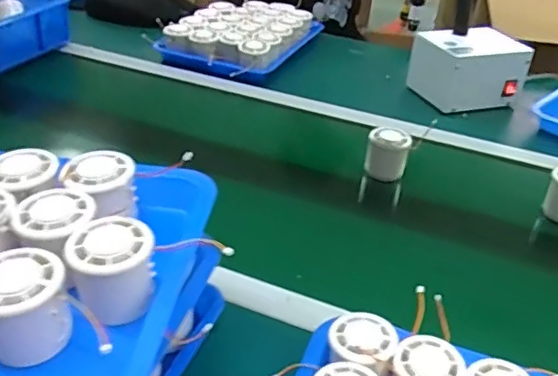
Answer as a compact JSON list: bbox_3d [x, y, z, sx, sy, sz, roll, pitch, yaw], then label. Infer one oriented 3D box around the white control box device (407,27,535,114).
[{"bbox_3d":[0.334,-0.213,1.008,0.161,0.101,0.128,-8,37,-16],"label":"white control box device"}]

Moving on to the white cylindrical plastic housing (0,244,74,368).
[{"bbox_3d":[-0.168,0.081,0.374,0.054,0.066,0.055,3,35,-2],"label":"white cylindrical plastic housing"}]

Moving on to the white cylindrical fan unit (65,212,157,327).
[{"bbox_3d":[-0.118,0.057,0.404,0.056,0.053,0.059,3,35,-2],"label":"white cylindrical fan unit"}]

